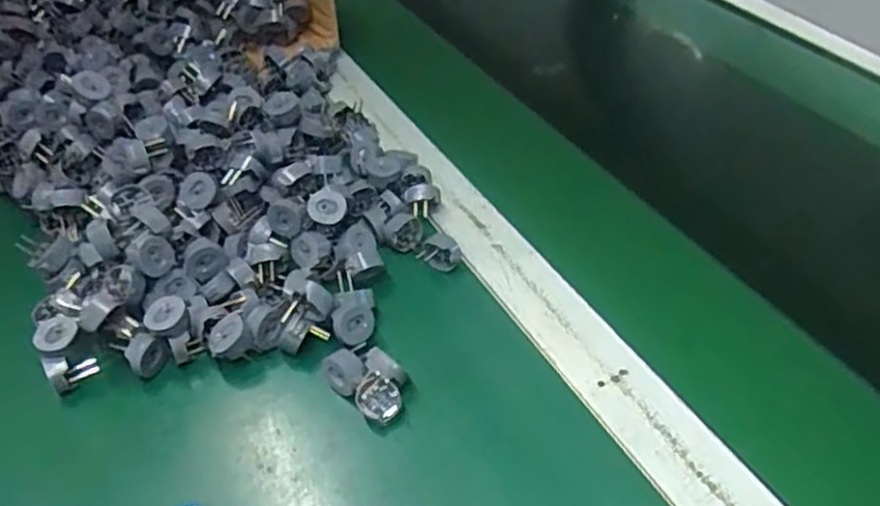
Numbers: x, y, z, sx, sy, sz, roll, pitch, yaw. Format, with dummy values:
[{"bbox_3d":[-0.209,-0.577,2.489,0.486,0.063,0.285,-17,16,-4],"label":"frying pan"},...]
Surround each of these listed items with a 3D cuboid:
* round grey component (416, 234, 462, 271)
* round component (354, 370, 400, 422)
[{"bbox_3d":[0.001,0.001,0.524,0.029,0.023,0.023,12,47,15],"label":"round grey component"},{"bbox_3d":[-0.038,0.092,0.442,0.026,0.024,0.026,-2,45,2],"label":"round component"}]

